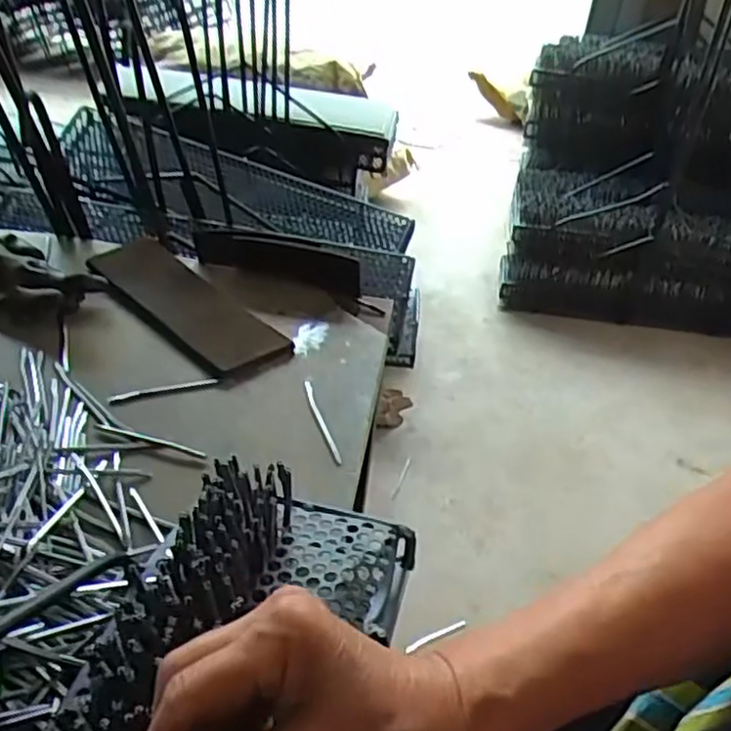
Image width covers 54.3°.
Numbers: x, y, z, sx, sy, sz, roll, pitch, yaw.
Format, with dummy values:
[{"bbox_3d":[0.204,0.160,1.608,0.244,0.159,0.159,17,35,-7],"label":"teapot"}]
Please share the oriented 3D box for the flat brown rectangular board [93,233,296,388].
[{"bbox_3d":[-0.194,-0.068,0.754,0.274,0.012,0.091,33,46,30],"label":"flat brown rectangular board"}]

